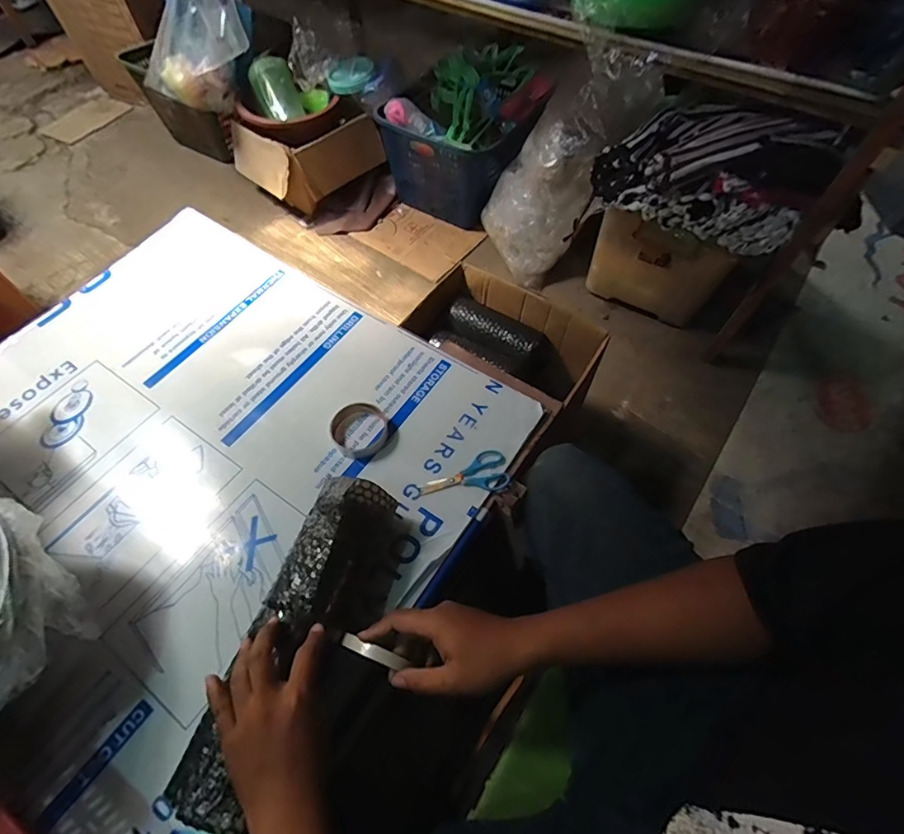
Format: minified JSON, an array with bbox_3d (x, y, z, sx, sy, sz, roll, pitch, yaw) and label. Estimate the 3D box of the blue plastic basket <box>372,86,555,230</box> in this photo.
[{"bbox_3d":[0.015,-0.839,1.493,0.386,0.320,0.290,34,65,17],"label":"blue plastic basket"}]

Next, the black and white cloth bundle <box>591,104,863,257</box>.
[{"bbox_3d":[0.564,-0.545,1.009,0.435,0.220,0.240,31,64,16],"label":"black and white cloth bundle"}]

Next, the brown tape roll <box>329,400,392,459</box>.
[{"bbox_3d":[-0.132,0.020,0.674,0.082,0.029,0.080,0,60,-1],"label":"brown tape roll"}]

